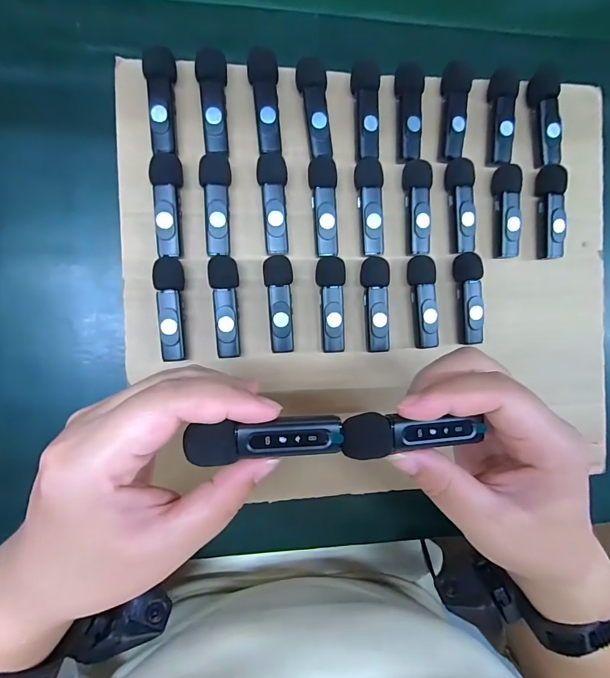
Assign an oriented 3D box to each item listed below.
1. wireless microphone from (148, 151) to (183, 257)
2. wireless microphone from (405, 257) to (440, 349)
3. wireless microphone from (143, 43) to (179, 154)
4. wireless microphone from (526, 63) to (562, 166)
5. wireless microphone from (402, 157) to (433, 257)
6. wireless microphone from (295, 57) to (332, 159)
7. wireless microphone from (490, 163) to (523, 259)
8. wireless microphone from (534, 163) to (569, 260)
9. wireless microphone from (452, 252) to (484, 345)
[{"bbox_3d":[-0.087,-0.086,0.243,0.018,0.010,0.064,-3,89,-8],"label":"wireless microphone"},{"bbox_3d":[0.084,-0.026,0.271,0.017,0.014,0.063,-6,90,-8],"label":"wireless microphone"},{"bbox_3d":[-0.091,-0.150,0.243,0.018,0.012,0.062,-1,89,-8],"label":"wireless microphone"},{"bbox_3d":[0.174,-0.160,0.277,0.017,0.016,0.066,-11,90,-8],"label":"wireless microphone"},{"bbox_3d":[0.080,-0.092,0.267,0.017,0.012,0.063,-6,90,-8],"label":"wireless microphone"},{"bbox_3d":[0.007,-0.153,0.254,0.019,0.009,0.061,-6,89,-8],"label":"wireless microphone"},{"bbox_3d":[0.145,-0.092,0.276,0.016,0.016,0.064,-1,89,-8],"label":"wireless microphone"},{"bbox_3d":[0.180,-0.093,0.280,0.014,0.016,0.066,-2,89,-8],"label":"wireless microphone"},{"bbox_3d":[0.118,-0.029,0.276,0.016,0.016,0.064,-4,89,-8],"label":"wireless microphone"}]

